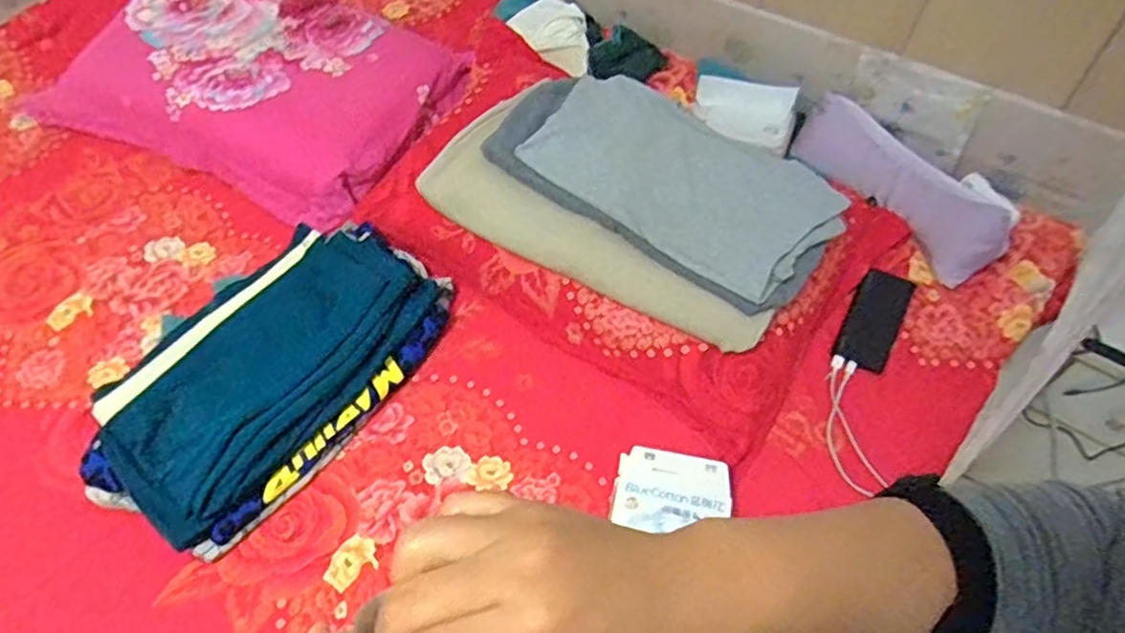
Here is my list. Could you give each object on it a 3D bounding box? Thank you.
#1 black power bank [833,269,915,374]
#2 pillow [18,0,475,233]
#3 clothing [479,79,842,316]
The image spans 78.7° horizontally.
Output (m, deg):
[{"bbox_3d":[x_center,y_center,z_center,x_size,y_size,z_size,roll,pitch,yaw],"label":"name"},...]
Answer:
[{"bbox_3d":[0.436,0.001,0.956,0.069,0.024,0.157,25,60,17],"label":"black power bank"},{"bbox_3d":[-0.525,-0.407,1.166,0.666,0.137,0.401,24,60,16],"label":"pillow"},{"bbox_3d":[0.145,-0.186,0.933,0.437,0.091,0.259,31,62,21],"label":"clothing"}]

